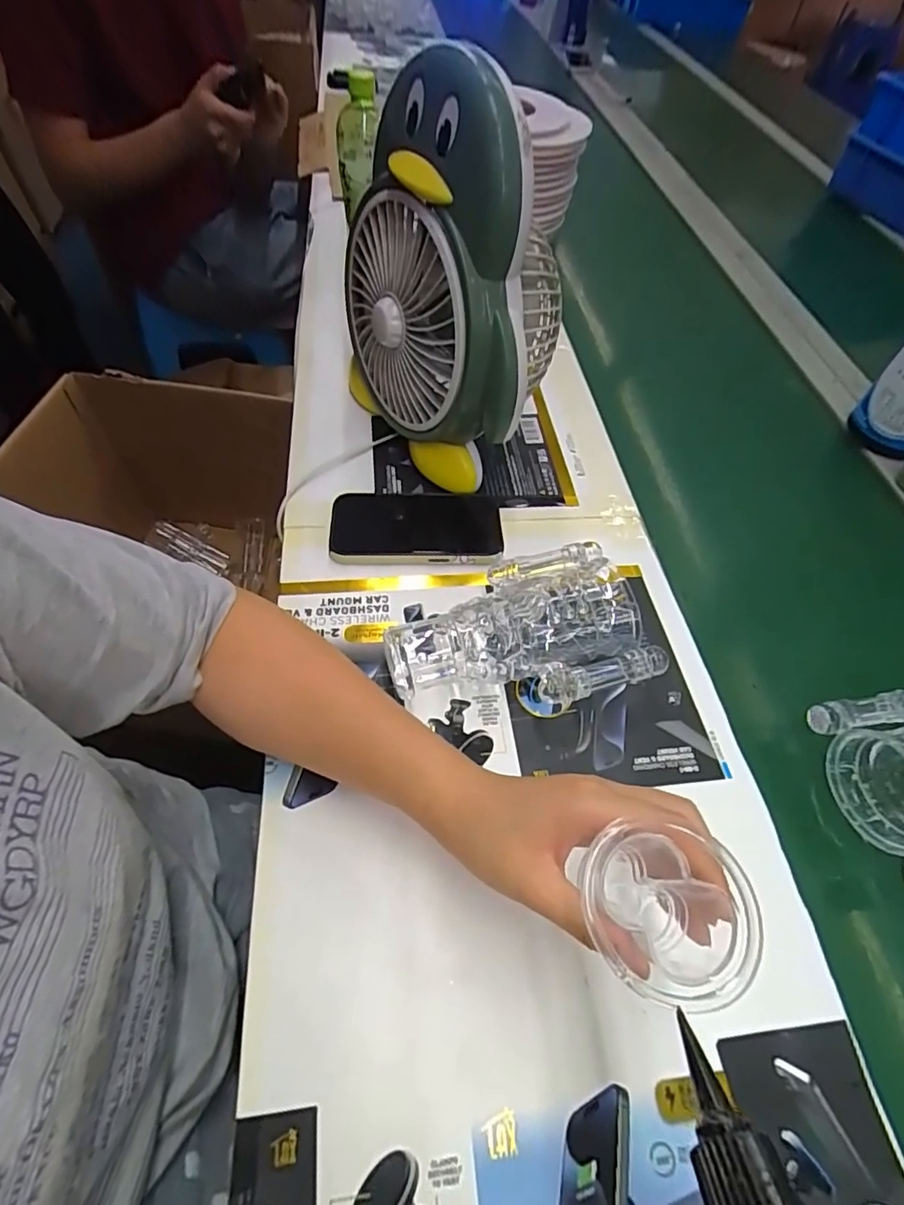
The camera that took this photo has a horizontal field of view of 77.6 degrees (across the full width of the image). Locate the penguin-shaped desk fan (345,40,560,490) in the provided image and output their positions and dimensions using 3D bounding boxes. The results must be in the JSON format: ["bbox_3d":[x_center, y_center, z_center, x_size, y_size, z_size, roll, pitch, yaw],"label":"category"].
[{"bbox_3d":[-0.005,-0.265,0.485,0.114,0.279,0.232,-29,62,-22],"label":"penguin-shaped desk fan"}]

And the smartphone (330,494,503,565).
[{"bbox_3d":[-0.031,-0.068,0.509,0.152,0.014,0.081,1,55,-3],"label":"smartphone"}]

